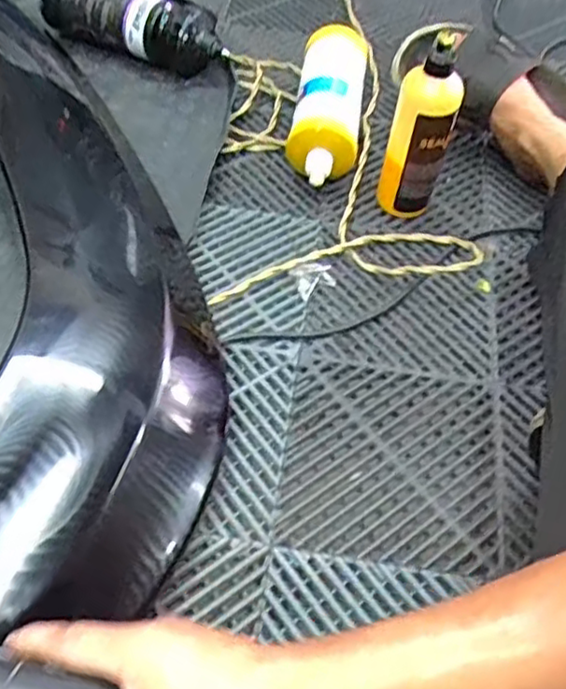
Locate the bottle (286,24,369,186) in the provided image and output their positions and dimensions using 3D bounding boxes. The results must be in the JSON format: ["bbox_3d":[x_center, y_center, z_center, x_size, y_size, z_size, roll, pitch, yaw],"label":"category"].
[{"bbox_3d":[0.057,-0.296,0.858,0.084,0.097,0.244,8,56,1],"label":"bottle"}]

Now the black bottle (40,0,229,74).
[{"bbox_3d":[-0.206,-0.443,0.929,0.279,0.063,0.071,21,57,10],"label":"black bottle"}]

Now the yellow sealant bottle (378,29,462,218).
[{"bbox_3d":[0.149,-0.225,0.754,0.065,0.212,0.055,18,56,8],"label":"yellow sealant bottle"}]

